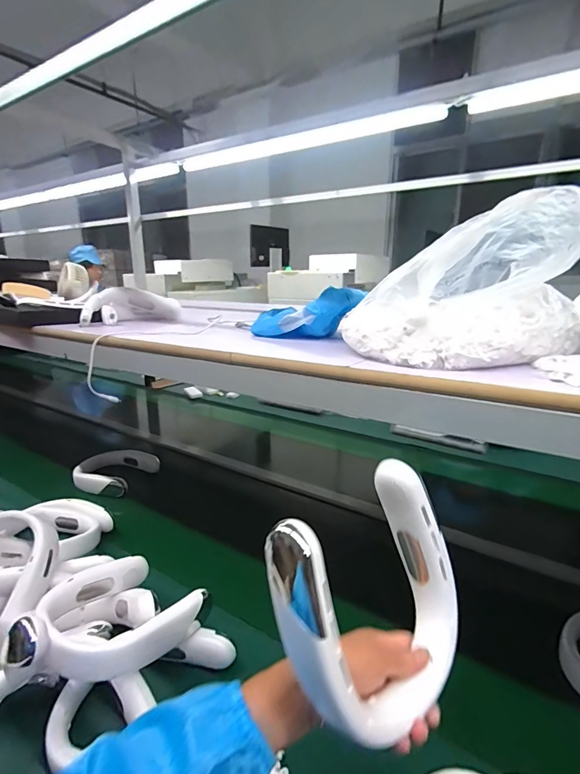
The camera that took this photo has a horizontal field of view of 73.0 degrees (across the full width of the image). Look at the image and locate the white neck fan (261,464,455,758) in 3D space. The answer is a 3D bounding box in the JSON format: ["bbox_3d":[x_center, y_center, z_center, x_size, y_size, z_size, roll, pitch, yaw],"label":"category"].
[{"bbox_3d":[0.078,0.194,0.363,0.173,0.199,0.058,-16,-2,-44],"label":"white neck fan"}]

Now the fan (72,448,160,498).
[{"bbox_3d":[-0.503,0.248,1.150,0.221,0.057,0.199,-5,17,-14],"label":"fan"}]

